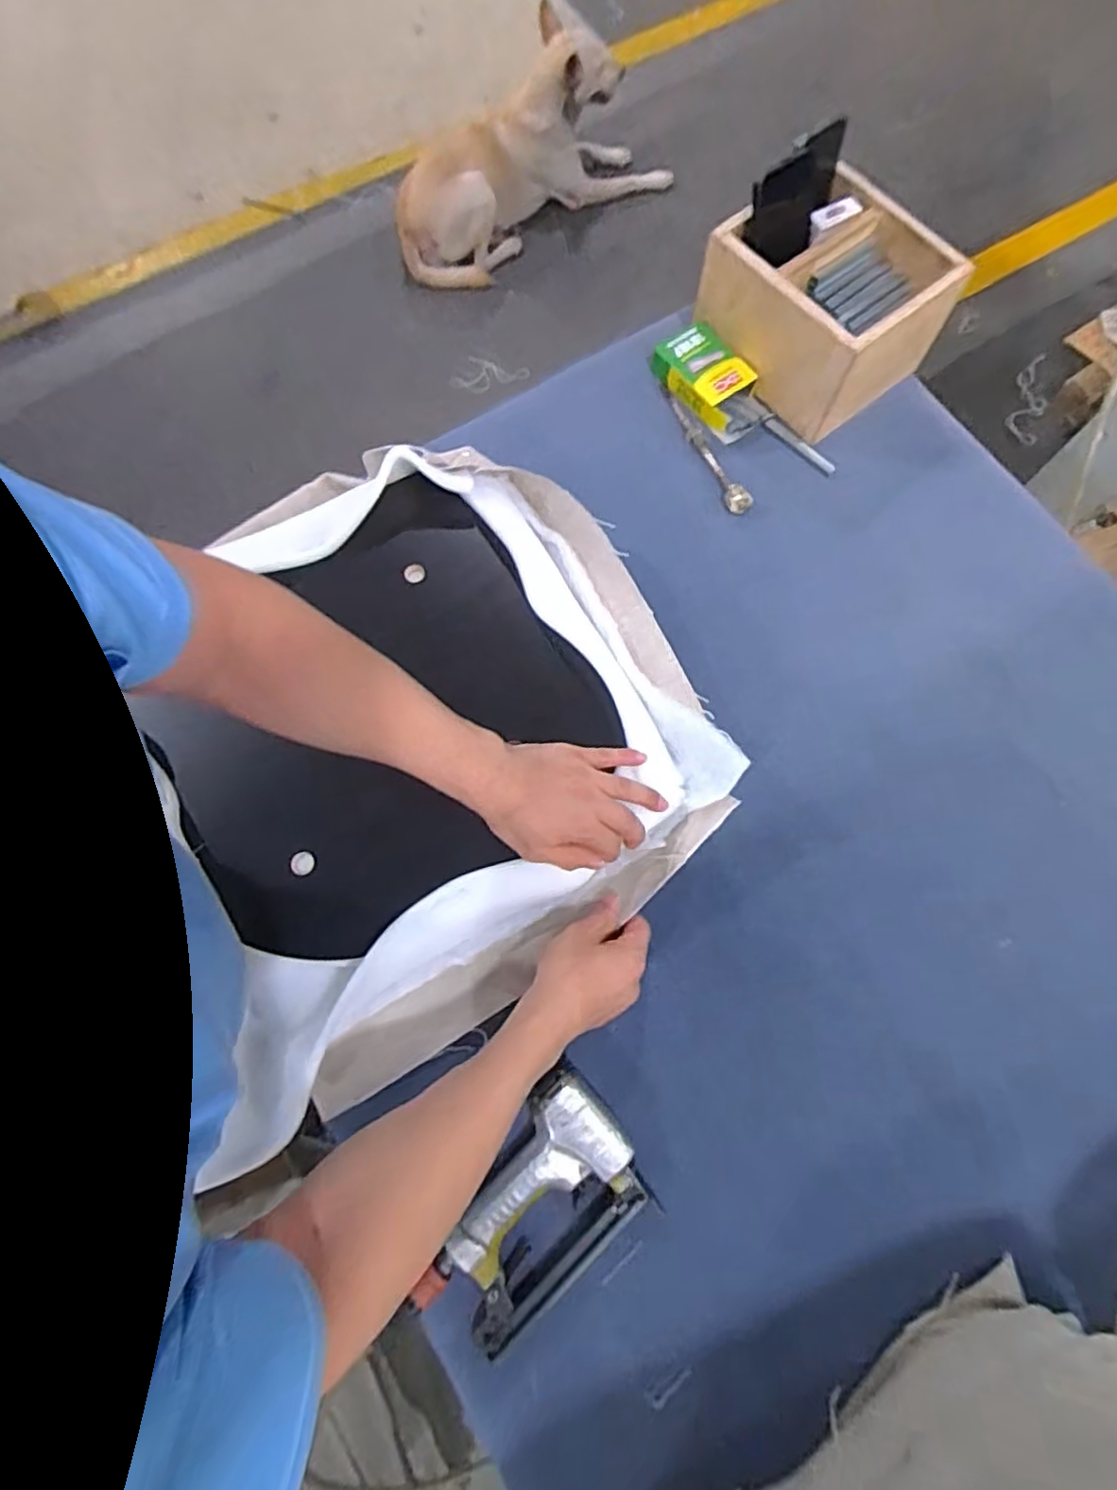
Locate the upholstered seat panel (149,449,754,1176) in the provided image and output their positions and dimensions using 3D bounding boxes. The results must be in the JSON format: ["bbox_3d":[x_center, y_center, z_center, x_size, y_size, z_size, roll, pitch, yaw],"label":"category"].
[{"bbox_3d":[-0.162,-0.022,0.662,0.545,0.081,0.571,-29,75,-7],"label":"upholstered seat panel"}]

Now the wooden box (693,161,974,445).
[{"bbox_3d":[0.313,-0.519,0.781,0.206,0.119,0.224,-37,77,-9],"label":"wooden box"}]

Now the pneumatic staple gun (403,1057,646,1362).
[{"bbox_3d":[-0.019,0.404,0.567,0.119,0.043,0.228,37,78,11],"label":"pneumatic staple gun"}]

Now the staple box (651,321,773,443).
[{"bbox_3d":[0.189,-0.441,0.809,0.087,0.031,0.150,-43,77,-10],"label":"staple box"}]

